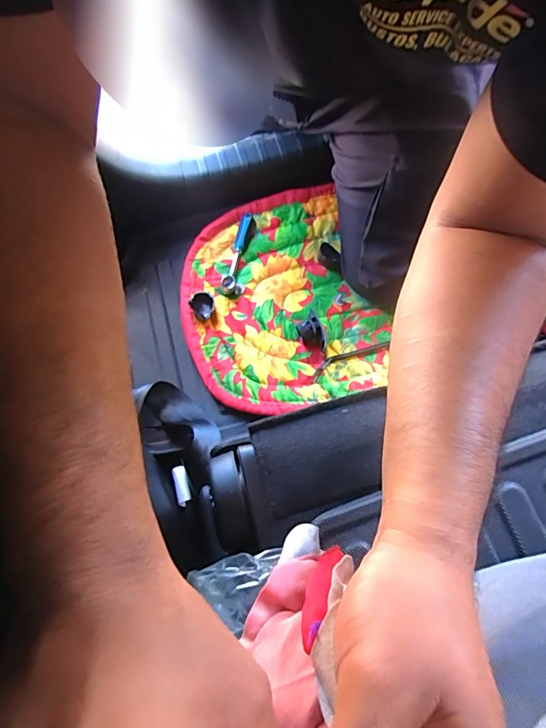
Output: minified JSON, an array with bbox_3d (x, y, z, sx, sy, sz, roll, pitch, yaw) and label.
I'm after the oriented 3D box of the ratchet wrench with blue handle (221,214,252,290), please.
[{"bbox_3d":[-0.055,-0.166,0.665,0.020,0.024,0.135,10,67,4],"label":"ratchet wrench with blue handle"}]

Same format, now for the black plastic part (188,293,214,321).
[{"bbox_3d":[-0.102,-0.086,0.637,0.029,0.027,0.037,-31,70,-13],"label":"black plastic part"}]

